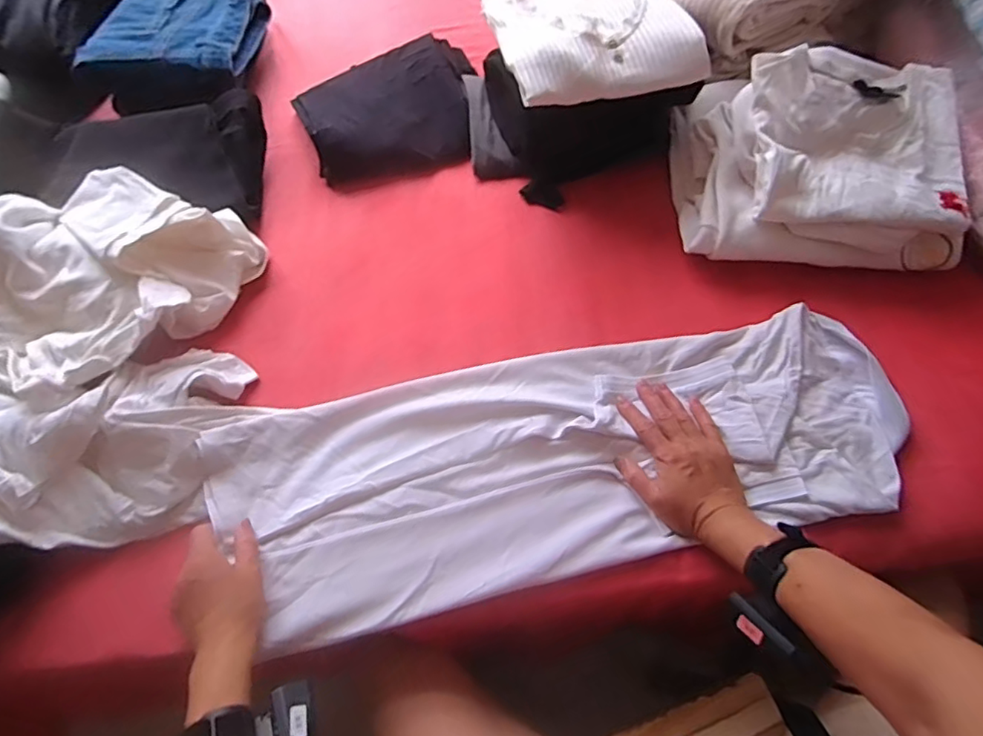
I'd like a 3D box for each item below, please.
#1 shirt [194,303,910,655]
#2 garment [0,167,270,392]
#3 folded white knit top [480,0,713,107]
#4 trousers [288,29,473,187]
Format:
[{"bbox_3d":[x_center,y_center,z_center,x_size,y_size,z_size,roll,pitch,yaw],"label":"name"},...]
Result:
[{"bbox_3d":[0.070,0.096,0.598,0.705,0.029,0.235,-12,67,-3],"label":"shirt"},{"bbox_3d":[-0.438,-0.114,0.652,0.216,0.115,0.280,32,70,17],"label":"garment"},{"bbox_3d":[0.119,-0.407,0.674,0.229,0.031,0.209,-14,64,-4],"label":"folded white knit top"},{"bbox_3d":[-0.139,-0.368,0.809,0.254,0.041,0.210,-17,64,-5],"label":"trousers"}]

